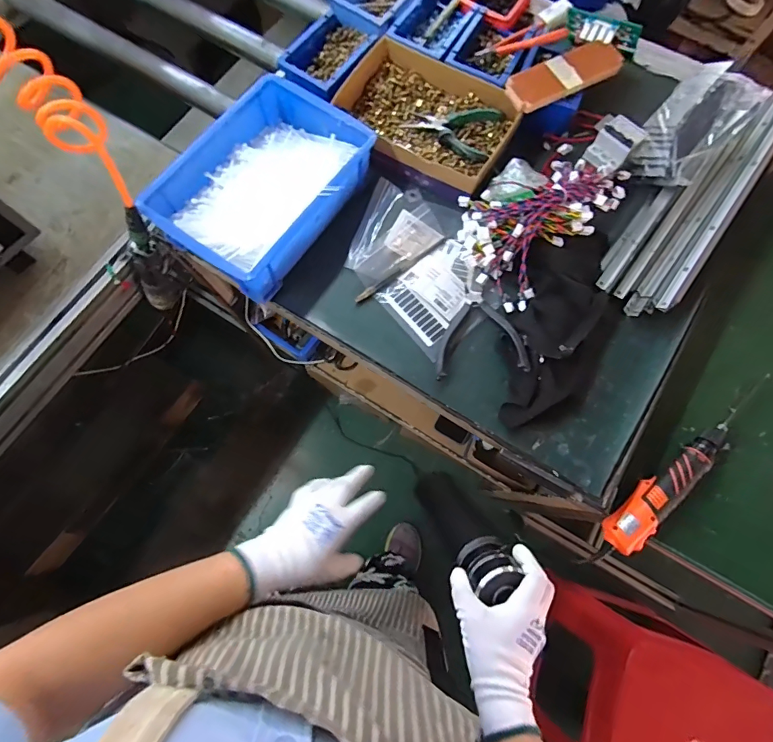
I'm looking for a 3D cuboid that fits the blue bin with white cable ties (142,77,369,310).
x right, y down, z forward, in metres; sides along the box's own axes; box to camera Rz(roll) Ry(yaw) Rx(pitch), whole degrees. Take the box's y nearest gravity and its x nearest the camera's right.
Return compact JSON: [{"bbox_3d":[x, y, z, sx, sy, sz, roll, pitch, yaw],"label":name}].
[{"bbox_3d":[-0.175,-0.272,0.618,0.200,0.083,0.287,34,76,8],"label":"blue bin with white cable ties"}]

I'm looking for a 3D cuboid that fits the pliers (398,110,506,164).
[{"bbox_3d":[0.102,-0.382,0.662,0.139,0.027,0.089,22,75,5],"label":"pliers"}]

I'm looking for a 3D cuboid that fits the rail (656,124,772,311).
[{"bbox_3d":[0.518,-0.258,0.617,0.026,0.026,0.439,36,76,9],"label":"rail"}]

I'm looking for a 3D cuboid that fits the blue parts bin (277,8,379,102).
[{"bbox_3d":[-0.091,-0.502,0.676,0.113,0.048,0.173,28,75,7],"label":"blue parts bin"}]

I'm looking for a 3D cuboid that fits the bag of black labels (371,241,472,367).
[{"bbox_3d":[0.080,-0.112,0.615,0.148,0.012,0.126,-40,78,-11],"label":"bag of black labels"}]

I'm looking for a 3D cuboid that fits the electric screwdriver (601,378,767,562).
[{"bbox_3d":[0.433,0.124,0.589,0.341,0.030,0.045,-39,78,-11],"label":"electric screwdriver"}]

